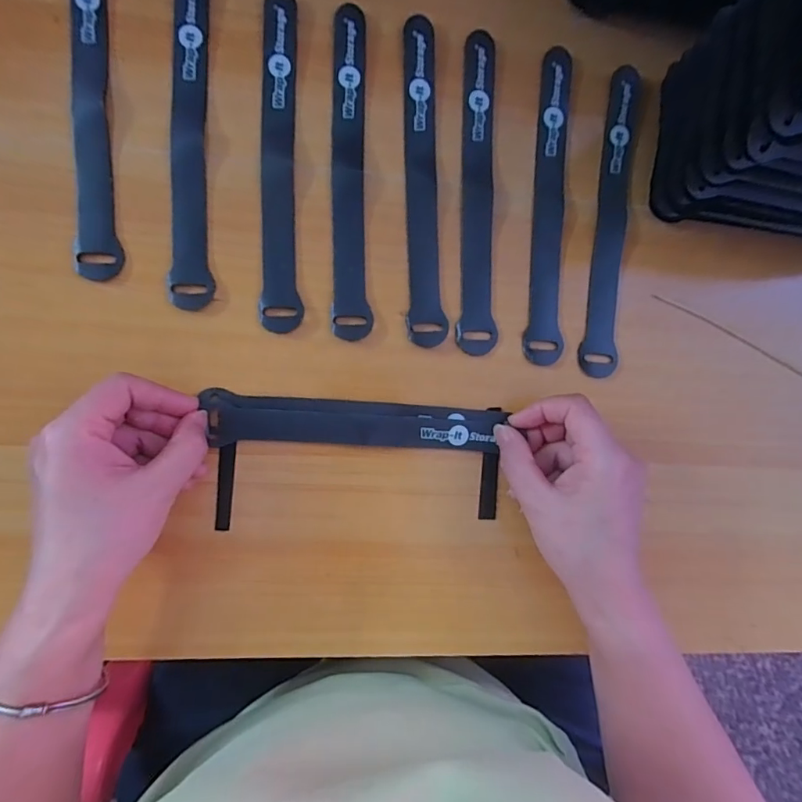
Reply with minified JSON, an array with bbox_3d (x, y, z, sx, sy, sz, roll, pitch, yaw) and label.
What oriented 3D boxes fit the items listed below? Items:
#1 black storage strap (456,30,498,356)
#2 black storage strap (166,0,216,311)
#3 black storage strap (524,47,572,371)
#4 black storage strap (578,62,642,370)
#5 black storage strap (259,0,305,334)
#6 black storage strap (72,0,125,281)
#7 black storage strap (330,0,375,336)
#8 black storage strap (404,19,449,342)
[{"bbox_3d":[0.050,-0.135,0.309,0.025,0.004,0.208,0,91,-8],"label":"black storage strap"},{"bbox_3d":[-0.124,-0.161,0.288,0.025,0.004,0.209,1,90,-8],"label":"black storage strap"},{"bbox_3d":[0.100,-0.130,0.319,0.023,0.005,0.209,5,90,-8],"label":"black storage strap"},{"bbox_3d":[0.143,-0.121,0.325,0.023,0.007,0.210,8,89,-8],"label":"black storage strap"},{"bbox_3d":[-0.073,-0.148,0.293,0.022,0.005,0.209,0,91,-8],"label":"black storage strap"},{"bbox_3d":[-0.182,-0.179,0.284,0.023,0.008,0.214,-3,91,-8],"label":"black storage strap"},{"bbox_3d":[-0.031,-0.142,0.298,0.022,0.004,0.206,-1,91,-8],"label":"black storage strap"},{"bbox_3d":[0.014,-0.139,0.304,0.023,0.004,0.206,-2,91,-8],"label":"black storage strap"}]

